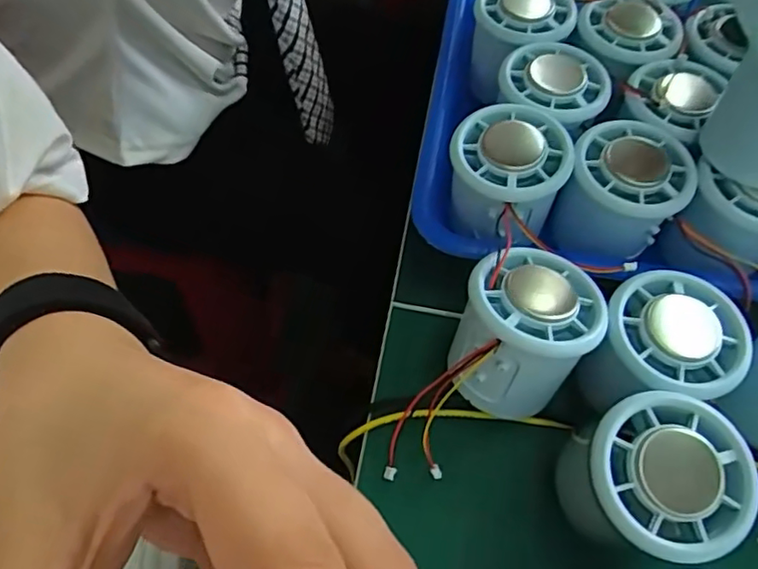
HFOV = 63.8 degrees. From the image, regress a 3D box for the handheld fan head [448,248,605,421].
[{"bbox_3d":[0.061,0.019,0.261,0.054,0.051,0.058,17,60,6],"label":"handheld fan head"}]

